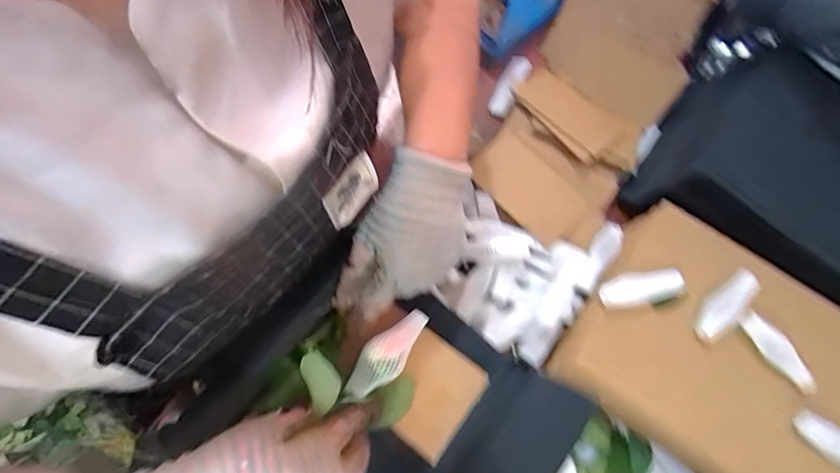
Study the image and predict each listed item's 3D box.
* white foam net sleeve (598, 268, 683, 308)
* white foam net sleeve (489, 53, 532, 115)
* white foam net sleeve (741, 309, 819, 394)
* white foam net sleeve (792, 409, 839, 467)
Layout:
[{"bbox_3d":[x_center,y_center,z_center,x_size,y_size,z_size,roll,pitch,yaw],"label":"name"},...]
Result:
[{"bbox_3d":[0.228,0.053,0.439,0.081,0.020,0.032,-13,75,9],"label":"white foam net sleeve"},{"bbox_3d":[0.121,-0.205,0.579,0.032,0.033,0.095,26,76,5],"label":"white foam net sleeve"},{"bbox_3d":[0.358,0.115,0.418,0.023,0.014,0.095,-36,79,-10],"label":"white foam net sleeve"},{"bbox_3d":[0.399,0.202,0.403,0.095,0.012,0.031,36,77,7],"label":"white foam net sleeve"}]

